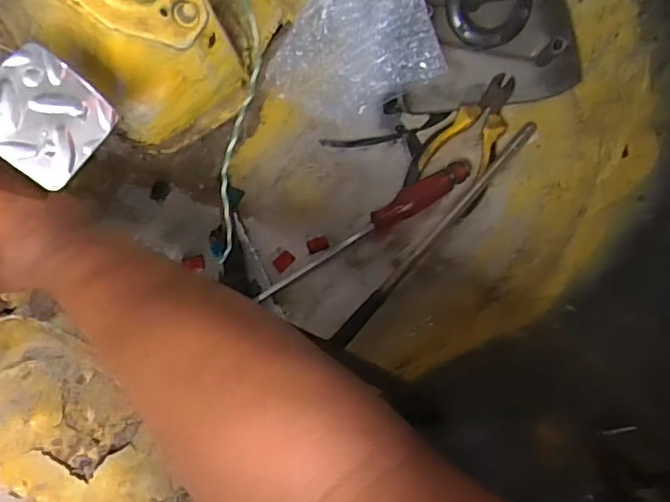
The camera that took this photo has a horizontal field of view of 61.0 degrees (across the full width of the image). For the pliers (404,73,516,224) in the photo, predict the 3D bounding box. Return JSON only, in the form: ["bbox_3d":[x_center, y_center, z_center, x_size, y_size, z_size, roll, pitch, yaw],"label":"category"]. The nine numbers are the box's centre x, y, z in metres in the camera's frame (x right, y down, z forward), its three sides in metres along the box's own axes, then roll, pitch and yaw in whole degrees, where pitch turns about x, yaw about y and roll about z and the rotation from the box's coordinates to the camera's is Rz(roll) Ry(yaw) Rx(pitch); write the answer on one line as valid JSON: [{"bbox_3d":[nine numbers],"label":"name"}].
[{"bbox_3d":[0.133,-0.106,0.545,0.072,0.017,0.158,34,73,12],"label":"pliers"}]

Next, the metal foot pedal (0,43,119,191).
[{"bbox_3d":[-0.190,-0.088,0.371,0.072,0.008,0.071,42,71,-29],"label":"metal foot pedal"}]

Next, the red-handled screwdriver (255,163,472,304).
[{"bbox_3d":[0.033,-0.019,0.509,0.221,0.025,0.024,-34,73,-12],"label":"red-handled screwdriver"}]

